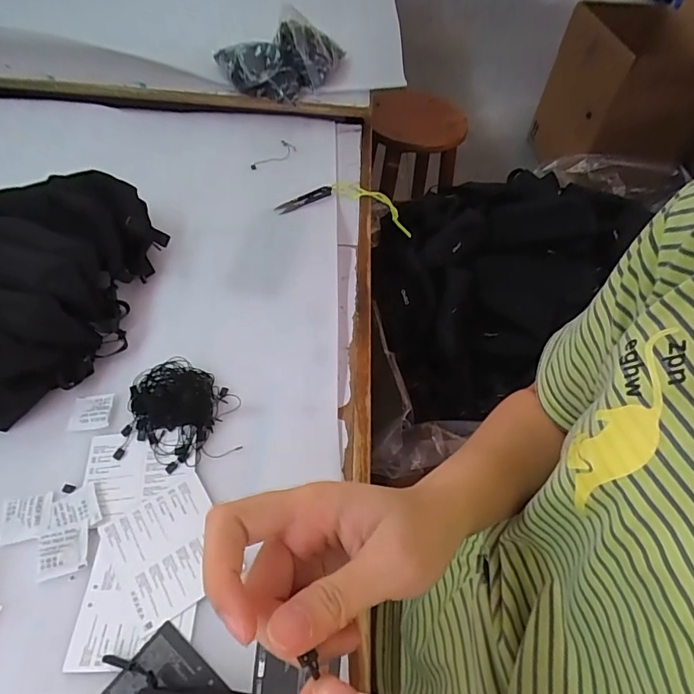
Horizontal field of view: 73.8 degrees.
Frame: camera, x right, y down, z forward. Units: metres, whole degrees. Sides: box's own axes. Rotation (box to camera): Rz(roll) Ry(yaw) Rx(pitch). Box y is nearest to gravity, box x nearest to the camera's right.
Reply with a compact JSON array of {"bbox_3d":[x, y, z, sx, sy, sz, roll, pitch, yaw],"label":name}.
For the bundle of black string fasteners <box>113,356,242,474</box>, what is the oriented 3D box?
[{"bbox_3d":[-0.168,0.064,0.466,0.108,0.015,0.115,-1,52,-6],"label":"bundle of black string fasteners"}]

